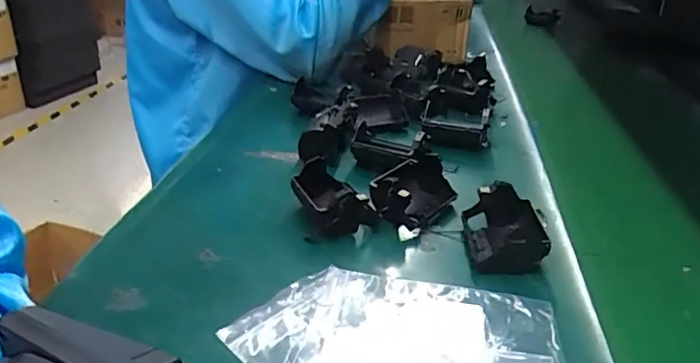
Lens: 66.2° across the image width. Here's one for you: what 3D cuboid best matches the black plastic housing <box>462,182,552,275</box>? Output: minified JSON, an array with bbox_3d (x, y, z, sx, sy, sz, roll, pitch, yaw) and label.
[{"bbox_3d":[0.117,0.034,0.405,0.055,0.034,0.071,3,28,4],"label":"black plastic housing"}]

